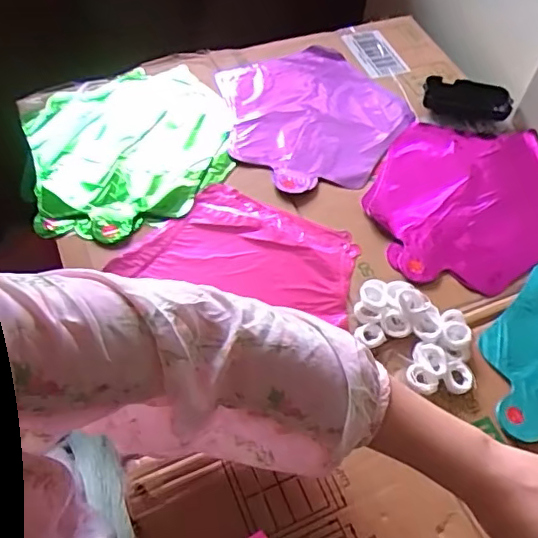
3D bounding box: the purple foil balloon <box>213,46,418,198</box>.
[{"bbox_3d":[0.061,-0.197,0.712,0.225,0.006,0.245,2,56,-2],"label":"purple foil balloon"}]

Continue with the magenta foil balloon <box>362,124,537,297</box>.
[{"bbox_3d":[0.225,-0.083,0.647,0.254,0.005,0.221,-26,62,-19],"label":"magenta foil balloon"}]

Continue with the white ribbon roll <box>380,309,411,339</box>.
[{"bbox_3d":[0.120,0.052,0.536,0.023,0.014,0.028,-33,65,-23],"label":"white ribbon roll"}]

